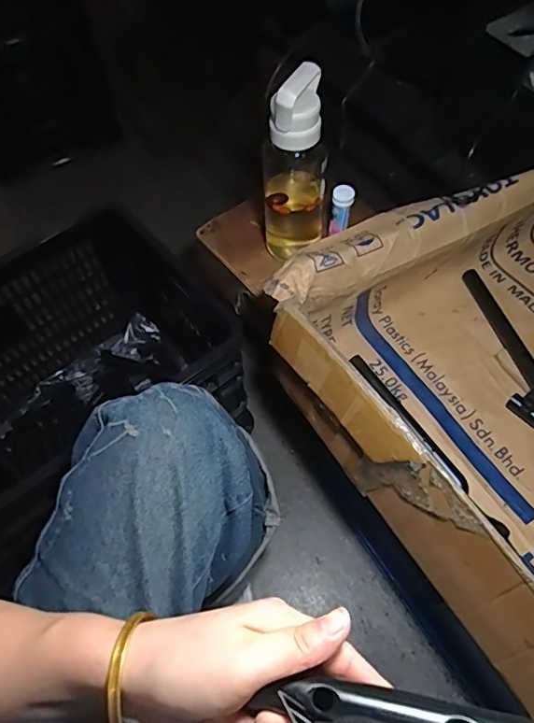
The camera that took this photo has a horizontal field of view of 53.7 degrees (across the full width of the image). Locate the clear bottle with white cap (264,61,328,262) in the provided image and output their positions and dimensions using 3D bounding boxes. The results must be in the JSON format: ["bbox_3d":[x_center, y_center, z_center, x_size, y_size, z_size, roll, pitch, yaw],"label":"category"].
[{"bbox_3d":[0.038,-0.271,0.755,0.089,0.284,0.075,-2,59,1],"label":"clear bottle with white cap"}]

